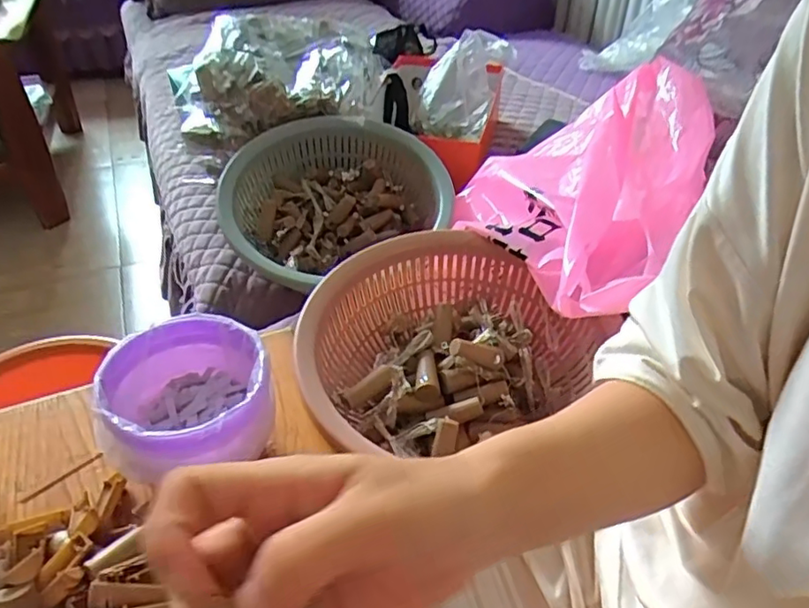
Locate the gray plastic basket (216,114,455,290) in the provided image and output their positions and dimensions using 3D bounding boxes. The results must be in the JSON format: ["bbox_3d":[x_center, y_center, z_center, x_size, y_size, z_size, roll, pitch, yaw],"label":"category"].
[{"bbox_3d":[-0.086,-0.129,0.801,0.292,0.110,0.271,-12,59,-12],"label":"gray plastic basket"}]

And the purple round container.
[{"bbox_3d":[-0.148,0.067,0.419,0.107,0.062,0.105,0,39,0],"label":"purple round container"}]

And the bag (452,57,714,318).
[{"bbox_3d":[0.176,-0.116,0.625,0.238,0.158,0.332,6,40,7],"label":"bag"}]

